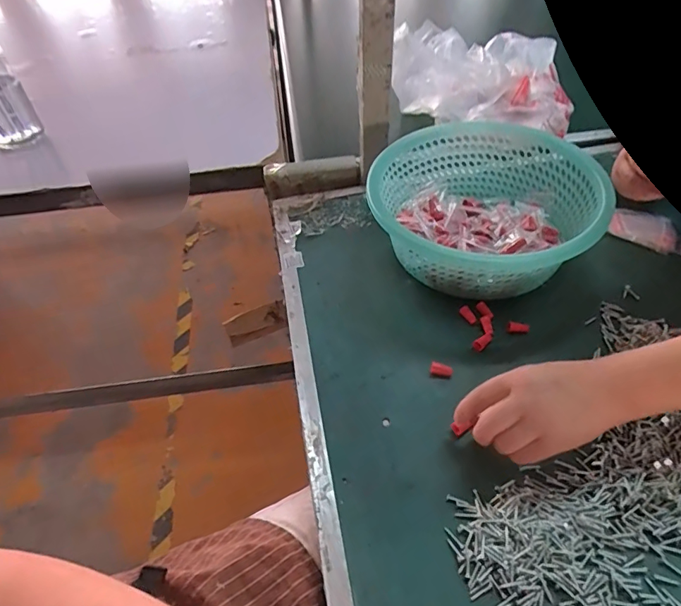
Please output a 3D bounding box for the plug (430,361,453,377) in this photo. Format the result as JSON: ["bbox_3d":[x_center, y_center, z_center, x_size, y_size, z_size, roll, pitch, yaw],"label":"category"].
[{"bbox_3d":[0.109,0.073,0.508,0.023,0.011,0.013,10,50,13],"label":"plug"}]

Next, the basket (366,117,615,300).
[{"bbox_3d":[0.180,-0.120,0.608,0.271,0.105,0.278,-1,48,3],"label":"basket"}]

